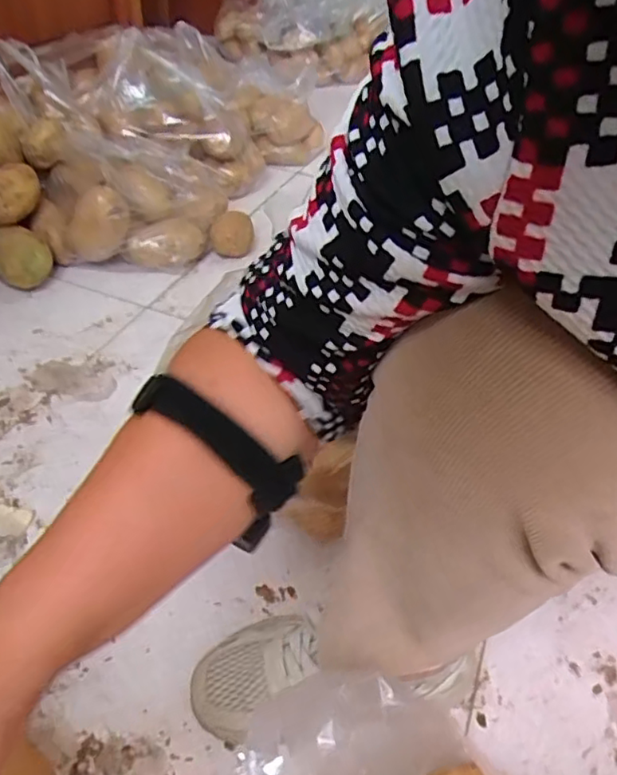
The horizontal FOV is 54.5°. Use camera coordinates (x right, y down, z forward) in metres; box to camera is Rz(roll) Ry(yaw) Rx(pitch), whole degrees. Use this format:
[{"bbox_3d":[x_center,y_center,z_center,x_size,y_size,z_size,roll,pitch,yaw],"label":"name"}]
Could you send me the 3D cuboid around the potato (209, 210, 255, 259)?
[{"bbox_3d":[-0.142,-0.281,1.075,0.068,0.058,0.071,-20,48,-25],"label":"potato"}]

